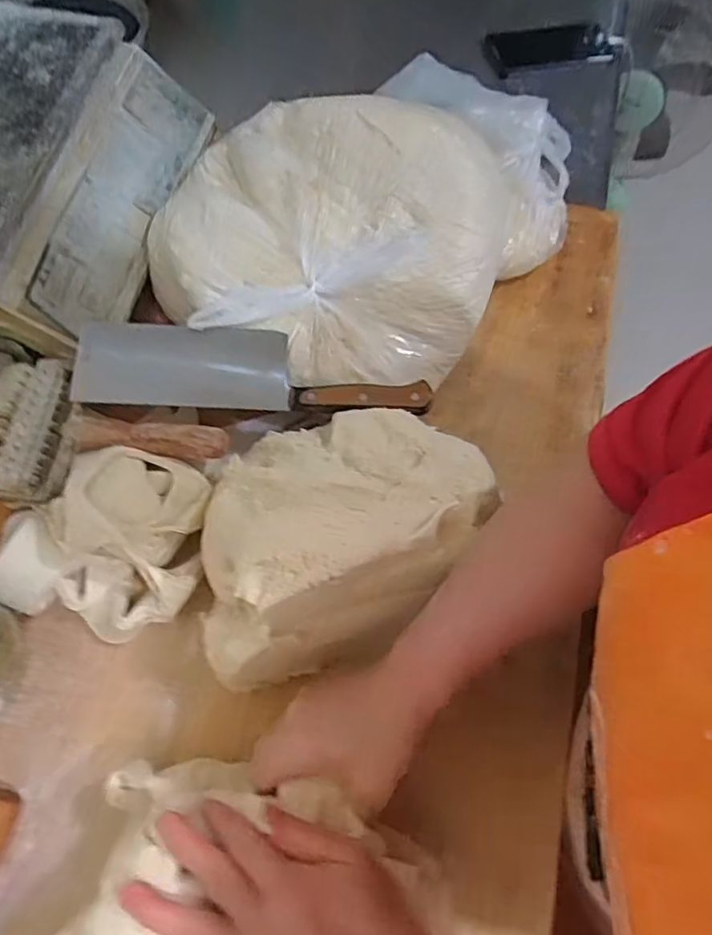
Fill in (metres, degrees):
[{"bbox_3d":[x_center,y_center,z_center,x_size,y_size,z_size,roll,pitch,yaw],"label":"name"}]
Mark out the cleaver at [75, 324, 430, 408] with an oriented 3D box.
[{"bbox_3d":[-0.086,-0.084,0.524,0.291,0.029,0.072,1,69,-2],"label":"cleaver"}]

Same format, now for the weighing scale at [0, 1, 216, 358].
[{"bbox_3d":[-0.343,-0.285,0.574,0.311,0.101,0.311,16,69,4],"label":"weighing scale"}]

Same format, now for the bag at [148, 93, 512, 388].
[{"bbox_3d":[-0.018,-0.212,0.549,0.322,0.111,0.258,19,69,5],"label":"bag"}]

